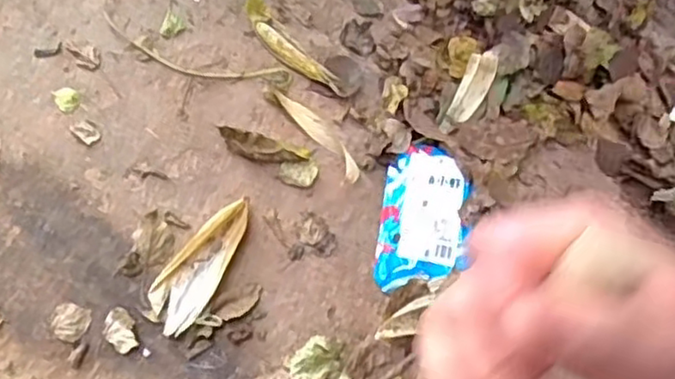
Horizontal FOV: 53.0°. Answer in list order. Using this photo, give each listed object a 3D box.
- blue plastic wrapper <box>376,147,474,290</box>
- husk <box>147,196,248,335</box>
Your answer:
[{"bbox_3d":[0.123,0.040,0.966,0.119,0.025,0.205,11,72,-5],"label":"blue plastic wrapper"},{"bbox_3d":[-0.181,0.104,0.935,0.079,0.025,0.195,39,72,5],"label":"husk"}]

